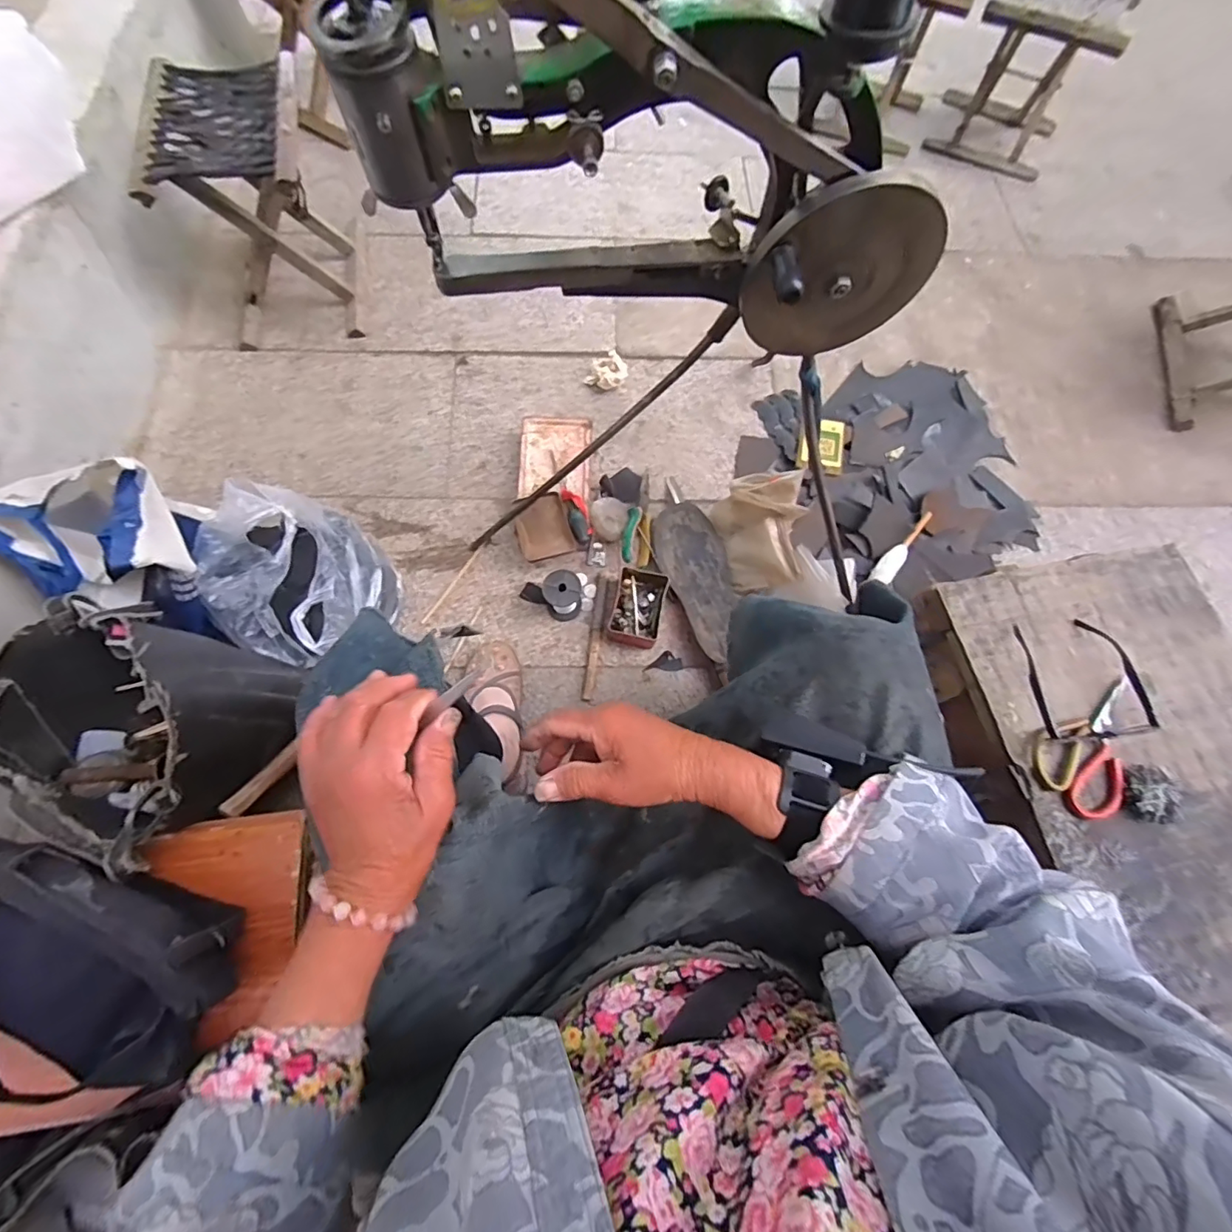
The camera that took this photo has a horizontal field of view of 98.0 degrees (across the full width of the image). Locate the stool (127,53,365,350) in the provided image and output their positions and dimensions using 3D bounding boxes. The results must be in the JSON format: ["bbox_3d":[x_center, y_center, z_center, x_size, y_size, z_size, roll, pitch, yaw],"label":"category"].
[{"bbox_3d":[-0.611,-0.703,0.939,0.229,0.292,0.271,-8,73,-5],"label":"stool"}]

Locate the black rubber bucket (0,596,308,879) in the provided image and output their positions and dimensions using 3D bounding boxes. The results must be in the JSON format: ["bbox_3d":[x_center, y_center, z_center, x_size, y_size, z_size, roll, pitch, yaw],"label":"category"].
[{"bbox_3d":[-0.561,0.125,0.645,0.302,0.244,0.235,16,72,3],"label":"black rubber bucket"}]

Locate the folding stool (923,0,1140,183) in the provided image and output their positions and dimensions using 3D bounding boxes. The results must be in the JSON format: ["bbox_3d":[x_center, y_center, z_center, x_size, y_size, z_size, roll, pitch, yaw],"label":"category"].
[{"bbox_3d":[0.879,-1.173,1.148,0.260,0.223,0.262,26,73,6],"label":"folding stool"}]

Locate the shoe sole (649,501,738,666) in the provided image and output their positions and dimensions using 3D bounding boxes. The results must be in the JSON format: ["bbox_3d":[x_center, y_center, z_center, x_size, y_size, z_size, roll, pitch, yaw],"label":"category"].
[{"bbox_3d":[0.139,-0.059,0.892,0.105,0.037,0.265,-16,73,-7],"label":"shoe sole"}]

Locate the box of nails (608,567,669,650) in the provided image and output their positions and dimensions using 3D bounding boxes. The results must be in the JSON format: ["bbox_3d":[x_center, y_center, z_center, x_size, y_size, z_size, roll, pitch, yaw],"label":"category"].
[{"bbox_3d":[0.035,-0.014,0.880,0.083,0.051,0.117,12,72,2],"label":"box of nails"}]

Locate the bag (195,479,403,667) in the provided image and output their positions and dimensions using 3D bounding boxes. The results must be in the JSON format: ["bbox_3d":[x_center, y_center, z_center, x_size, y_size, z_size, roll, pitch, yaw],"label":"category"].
[{"bbox_3d":[-0.475,-0.059,0.789,0.231,0.195,0.249,-41,78,-14],"label":"bag"}]

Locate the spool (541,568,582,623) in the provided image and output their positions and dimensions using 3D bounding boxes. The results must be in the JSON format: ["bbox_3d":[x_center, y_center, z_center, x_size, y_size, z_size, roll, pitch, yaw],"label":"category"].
[{"bbox_3d":[-0.085,-0.032,0.854,0.057,0.093,0.053,1,72,-2],"label":"spool"}]

